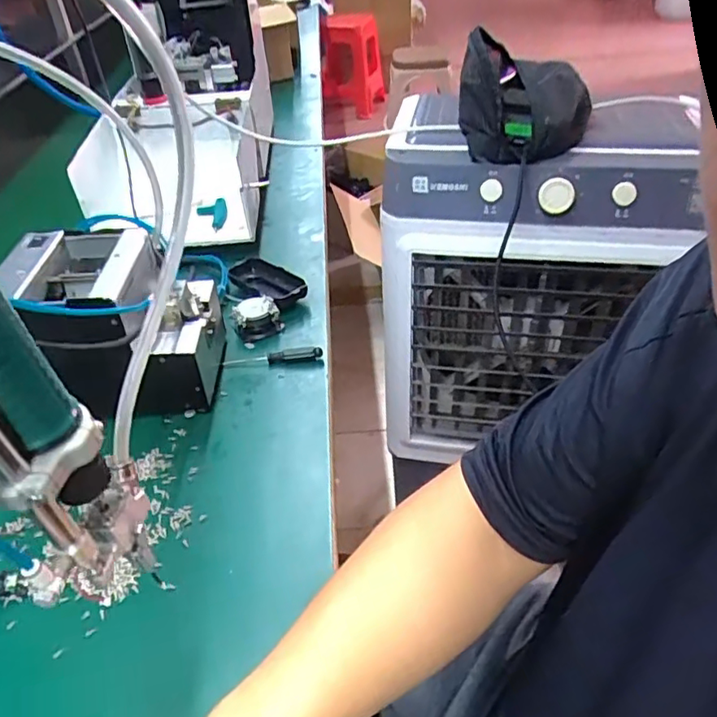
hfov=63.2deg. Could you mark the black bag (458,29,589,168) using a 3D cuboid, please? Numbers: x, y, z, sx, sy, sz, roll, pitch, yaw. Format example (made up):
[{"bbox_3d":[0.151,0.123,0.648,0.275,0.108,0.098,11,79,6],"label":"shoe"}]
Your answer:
[{"bbox_3d":[0.202,-0.324,0.701,0.144,0.108,0.198,10,42,14],"label":"black bag"}]

